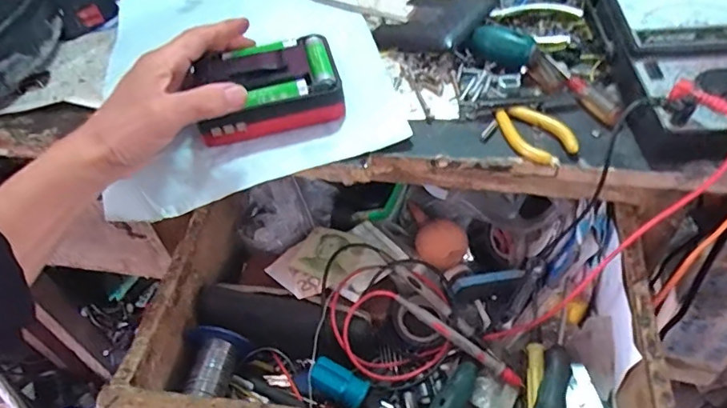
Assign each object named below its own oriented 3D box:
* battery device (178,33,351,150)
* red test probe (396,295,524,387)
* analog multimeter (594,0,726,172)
[{"bbox_3d":[-0.079,-0.098,0.424,0.114,0.042,0.082,-17,49,-9],"label":"battery device"},{"bbox_3d":[0.084,0.117,0.448,0.127,0.016,0.016,35,57,2],"label":"red test probe"},{"bbox_3d":[0.251,-0.105,0.389,0.114,0.052,0.166,2,49,8],"label":"analog multimeter"}]

